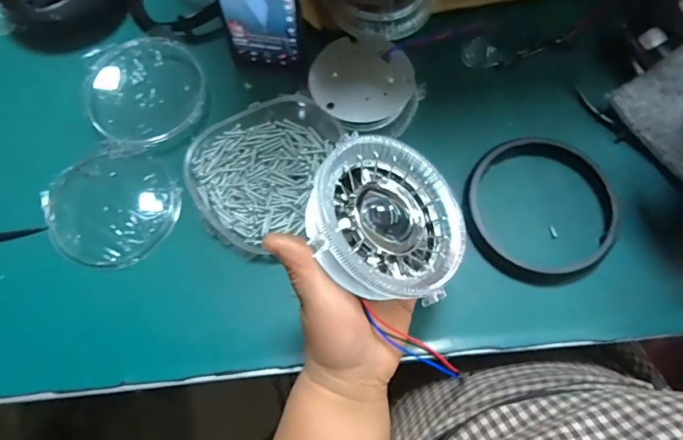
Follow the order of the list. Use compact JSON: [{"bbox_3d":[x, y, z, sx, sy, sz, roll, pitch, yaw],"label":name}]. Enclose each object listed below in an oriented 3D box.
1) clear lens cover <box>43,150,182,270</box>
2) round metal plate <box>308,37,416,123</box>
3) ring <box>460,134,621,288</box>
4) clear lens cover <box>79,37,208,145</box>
[{"bbox_3d":[-0.220,-0.015,0.421,0.118,0.016,0.115,32,76,12],"label":"clear lens cover"},{"bbox_3d":[0.018,-0.137,0.423,0.094,0.007,0.093,-1,71,3],"label":"round metal plate"},{"bbox_3d":[0.178,-0.011,0.399,0.135,0.016,0.129,-1,71,2],"label":"ring"},{"bbox_3d":[-0.200,-0.136,0.455,0.113,0.025,0.115,-19,72,-4],"label":"clear lens cover"}]

